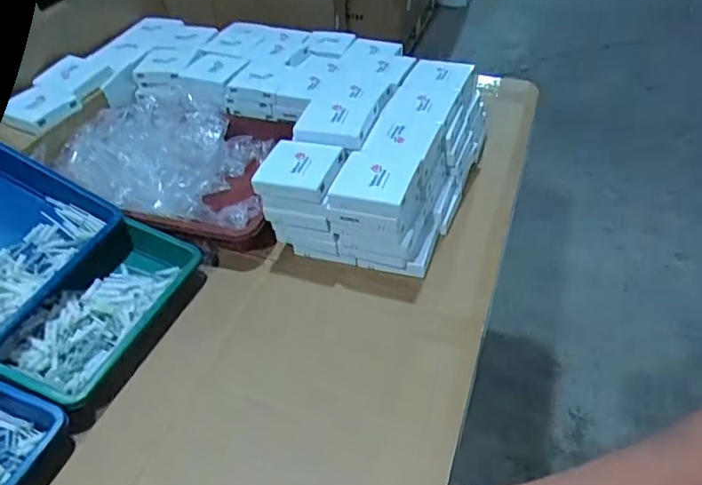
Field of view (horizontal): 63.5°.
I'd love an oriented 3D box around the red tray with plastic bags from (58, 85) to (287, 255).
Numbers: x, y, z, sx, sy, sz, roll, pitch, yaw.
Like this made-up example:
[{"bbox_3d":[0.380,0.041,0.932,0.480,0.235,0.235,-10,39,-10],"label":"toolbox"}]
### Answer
[{"bbox_3d":[-0.237,-0.114,0.822,0.346,0.091,0.260,13,44,18],"label":"red tray with plastic bags"}]

